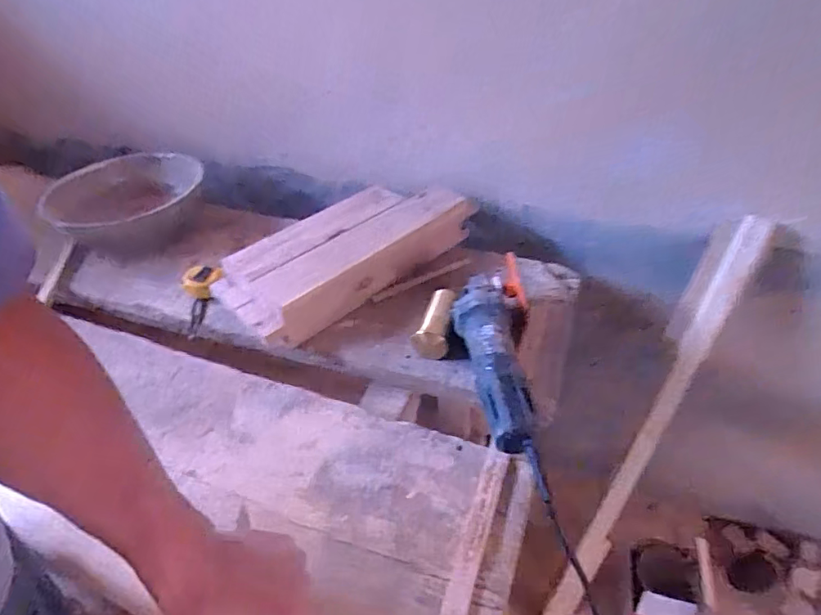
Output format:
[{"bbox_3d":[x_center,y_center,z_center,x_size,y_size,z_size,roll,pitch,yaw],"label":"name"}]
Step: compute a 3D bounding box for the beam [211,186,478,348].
[{"bbox_3d":[-0.094,-0.101,0.849,0.433,0.083,0.189,-32,48,-30],"label":"beam"}]

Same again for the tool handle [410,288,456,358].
[{"bbox_3d":[0.035,0.020,0.727,0.049,0.040,0.109,6,41,11],"label":"tool handle"}]

